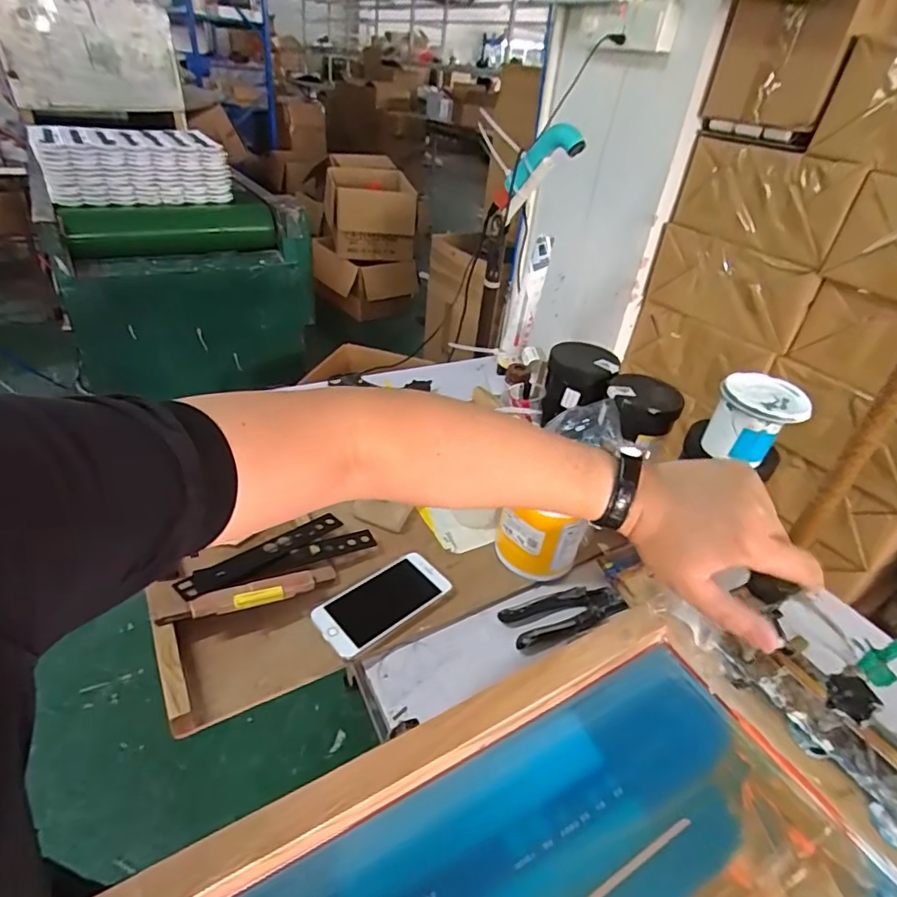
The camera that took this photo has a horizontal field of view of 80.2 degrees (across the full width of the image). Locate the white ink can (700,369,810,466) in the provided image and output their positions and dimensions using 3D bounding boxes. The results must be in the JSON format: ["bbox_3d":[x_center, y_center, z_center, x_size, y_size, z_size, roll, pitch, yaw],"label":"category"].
[{"bbox_3d":[0.381,-0.031,0.671,0.097,0.097,0.082,27,40,25],"label":"white ink can"}]

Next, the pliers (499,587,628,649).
[{"bbox_3d":[0.139,0.198,0.637,0.156,0.022,0.054,-10,39,-23],"label":"pliers"}]

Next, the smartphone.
[{"bbox_3d":[-0.075,0.176,0.618,0.156,0.006,0.079,-23,45,-36],"label":"smartphone"}]

